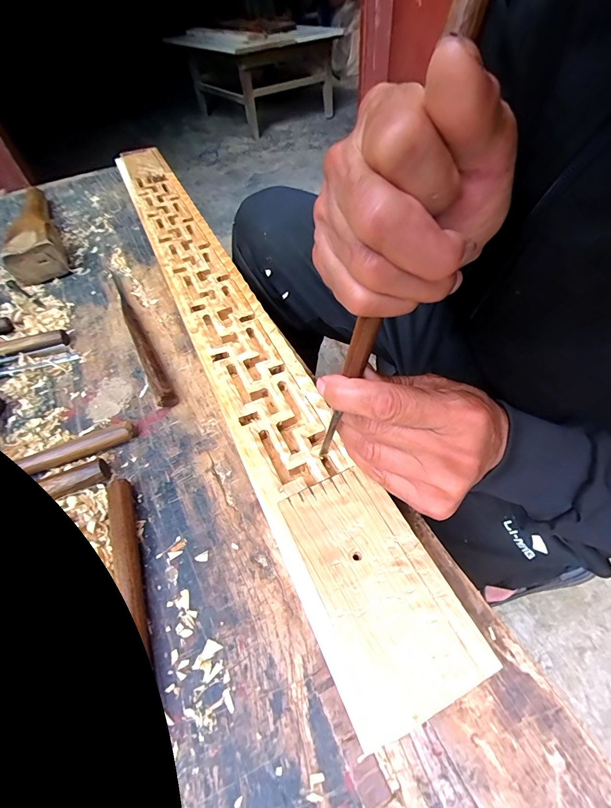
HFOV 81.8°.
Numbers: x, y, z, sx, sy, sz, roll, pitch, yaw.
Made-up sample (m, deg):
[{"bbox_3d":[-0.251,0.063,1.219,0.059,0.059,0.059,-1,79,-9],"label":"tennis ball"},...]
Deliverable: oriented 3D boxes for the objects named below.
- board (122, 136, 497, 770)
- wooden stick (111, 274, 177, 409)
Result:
[{"bbox_3d":[-0.108,-0.129,0.404,0.081,0.017,0.806,-23,56,-12],"label":"board"},{"bbox_3d":[-0.190,-0.085,0.392,0.017,0.020,0.248,-27,56,-15],"label":"wooden stick"}]

